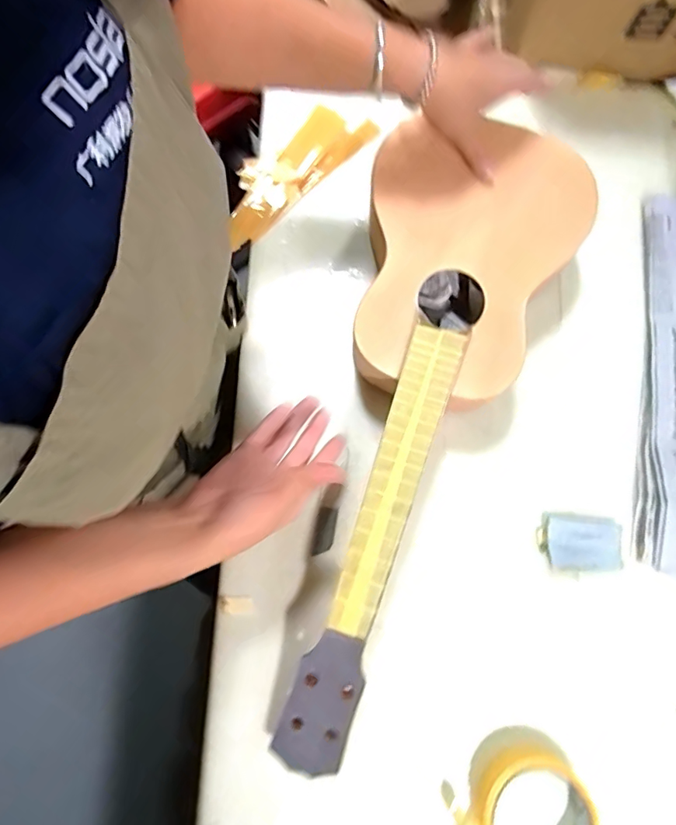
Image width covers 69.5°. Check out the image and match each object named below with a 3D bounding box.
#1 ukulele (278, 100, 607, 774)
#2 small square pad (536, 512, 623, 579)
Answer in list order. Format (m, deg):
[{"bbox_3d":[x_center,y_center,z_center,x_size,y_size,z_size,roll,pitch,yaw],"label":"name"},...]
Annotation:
[{"bbox_3d":[0.063,-0.003,0.436,0.186,0.054,0.580,19,83,6],"label":"ukulele"},{"bbox_3d":[0.224,0.123,0.448,0.073,0.008,0.054,7,78,3],"label":"small square pad"}]

